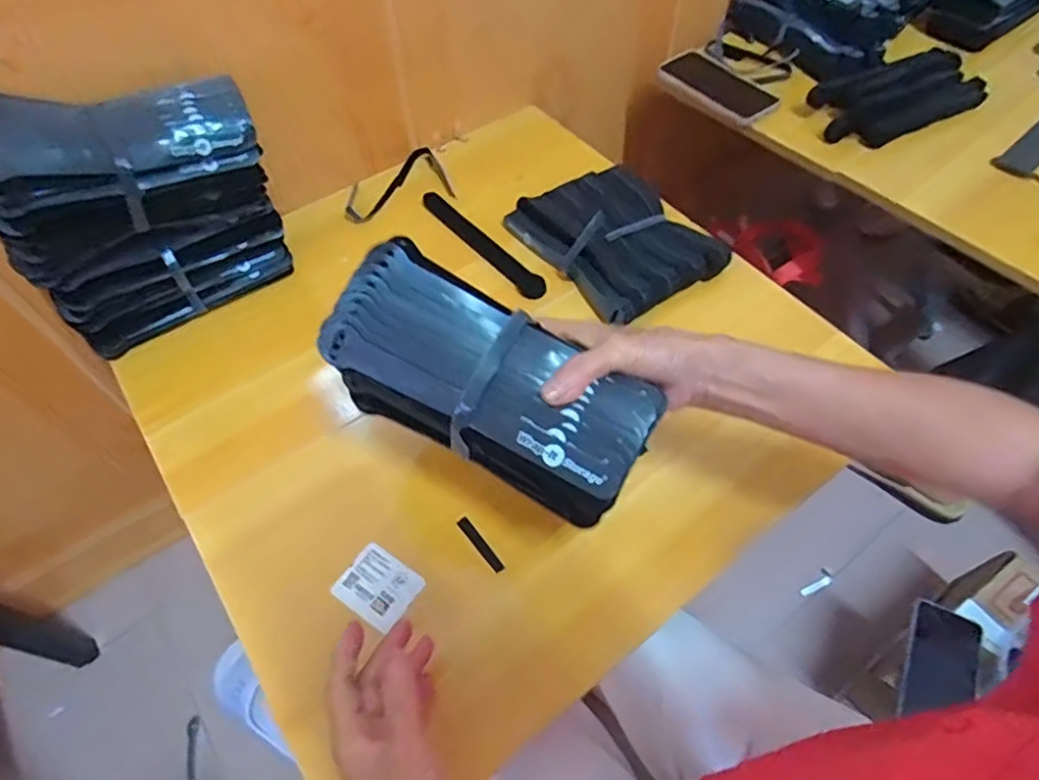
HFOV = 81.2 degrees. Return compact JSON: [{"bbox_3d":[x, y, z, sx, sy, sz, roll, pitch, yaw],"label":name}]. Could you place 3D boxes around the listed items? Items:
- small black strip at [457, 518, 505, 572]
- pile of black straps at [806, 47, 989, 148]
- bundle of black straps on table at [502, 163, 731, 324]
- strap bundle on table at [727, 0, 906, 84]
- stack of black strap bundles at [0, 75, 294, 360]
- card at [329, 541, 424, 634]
[{"bbox_3d":[-0.031,0.125,0.489,0.009,0.006,0.054,-34,63,-20],"label":"small black strip"},{"bbox_3d":[0.485,-0.384,0.791,0.242,0.035,0.115,-22,60,-14],"label":"pile of black straps"},{"bbox_3d":[0.105,-0.170,0.655,0.159,0.042,0.196,-30,62,-18],"label":"bundle of black straps on table"},{"bbox_3d":[0.415,-0.536,0.859,0.125,0.076,0.236,-29,61,-17],"label":"strap bundle on table"},{"bbox_3d":[-0.336,-0.169,0.547,0.218,0.198,0.090,-31,62,-18],"label":"stack of black strap bundles"},{"bbox_3d":[-0.110,0.152,0.472,0.059,0.004,0.049,28,62,20],"label":"card"}]

